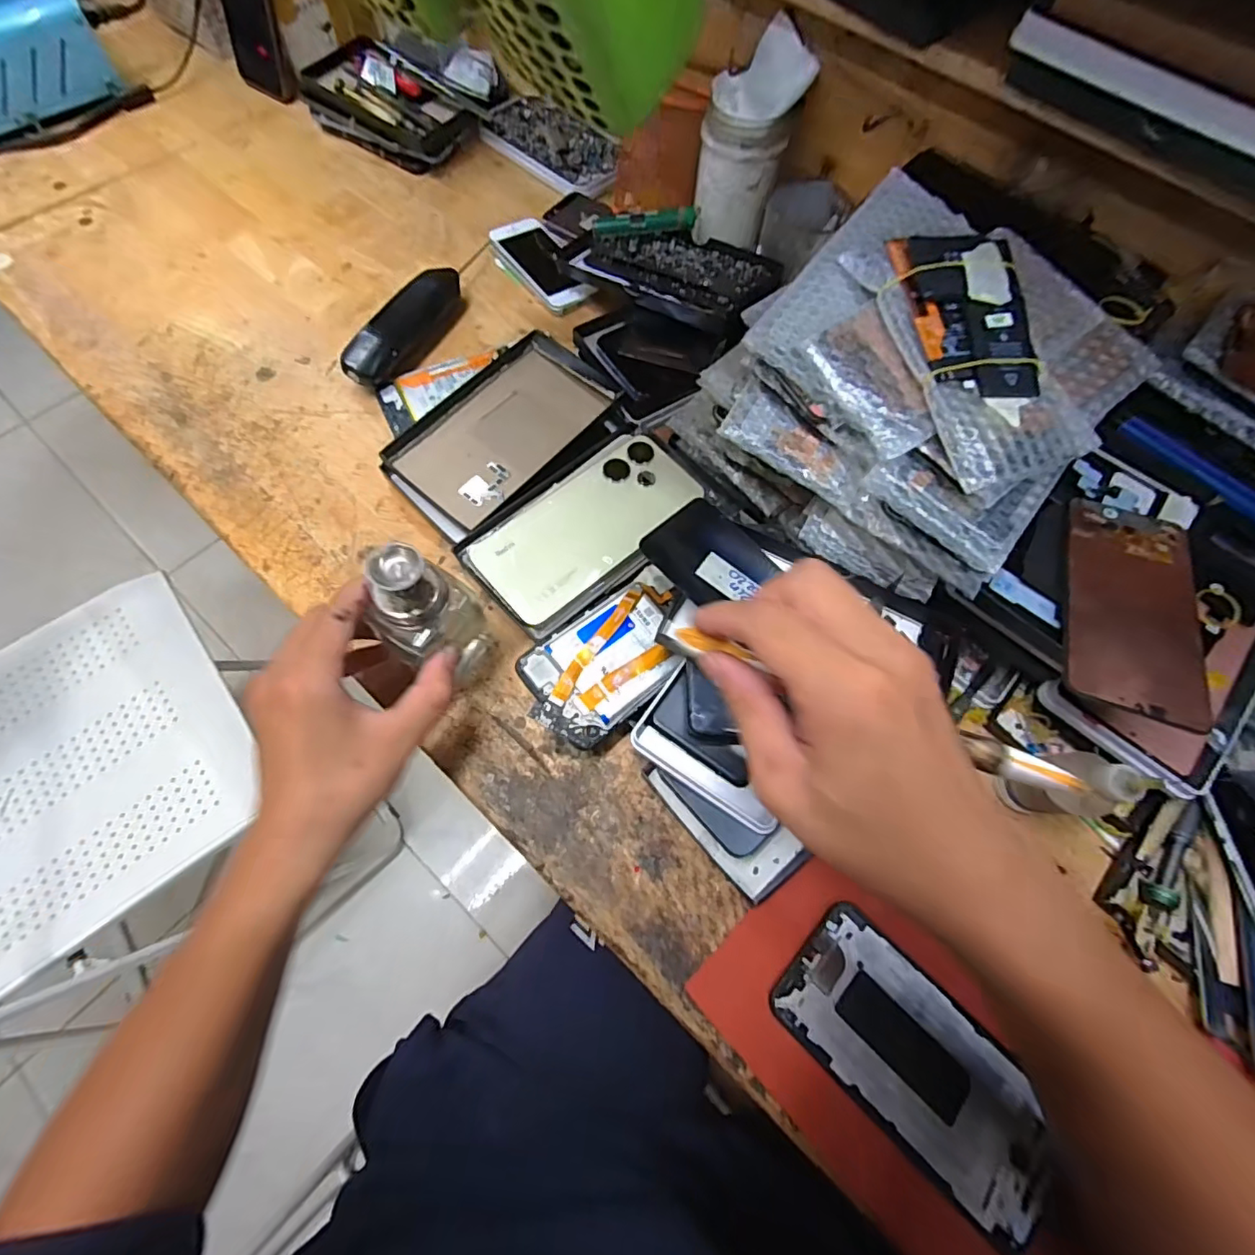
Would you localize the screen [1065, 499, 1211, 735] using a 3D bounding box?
[{"bbox_3d":[0.306,-0.015,0.344,0.073,0.007,0.151,19,62,10],"label":"screen"}]

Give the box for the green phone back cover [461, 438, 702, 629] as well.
[{"bbox_3d":[-0.029,-0.078,0.415,0.168,0.007,0.088,-39,74,-17],"label":"green phone back cover"}]

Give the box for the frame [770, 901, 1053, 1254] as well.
[{"bbox_3d":[0.159,0.236,0.310,0.074,0.012,0.153,-42,75,-17],"label":"frame"}]

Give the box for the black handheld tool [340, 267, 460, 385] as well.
[{"bbox_3d":[-0.193,-0.268,0.504,0.028,0.042,0.139,29,69,9],"label":"black handheld tool"}]

